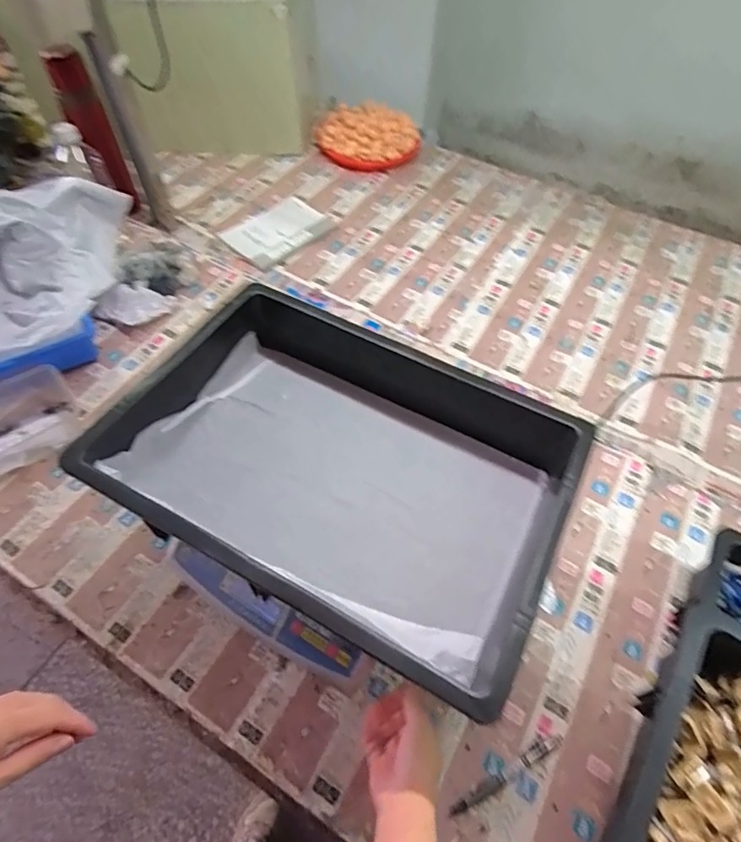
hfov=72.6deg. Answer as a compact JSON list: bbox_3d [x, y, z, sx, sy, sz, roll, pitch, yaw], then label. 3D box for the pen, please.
[{"bbox_3d":[0.140,0.365,0.518,0.139,0.011,0.013,-24,60,-17],"label":"pen"}]

